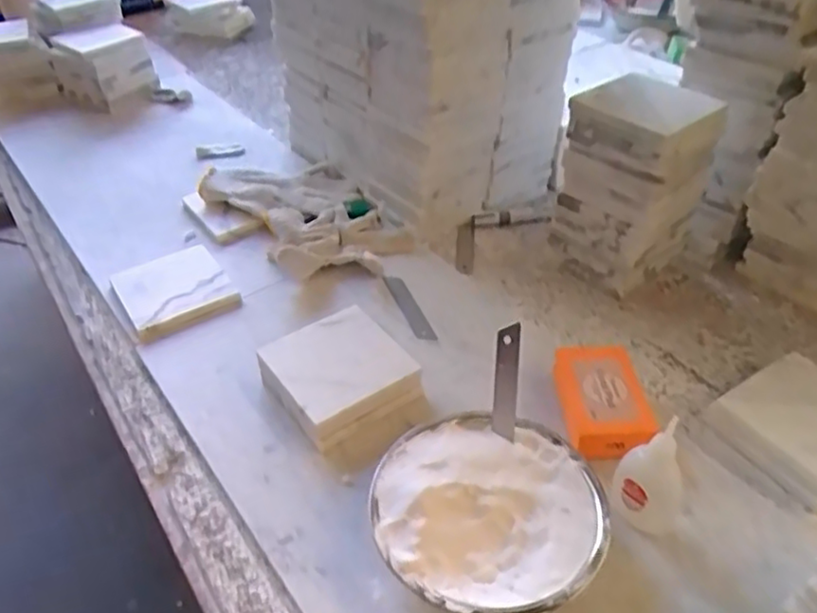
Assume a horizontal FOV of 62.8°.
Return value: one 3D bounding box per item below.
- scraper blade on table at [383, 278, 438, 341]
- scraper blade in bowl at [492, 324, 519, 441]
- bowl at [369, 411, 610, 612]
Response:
[{"bbox_3d":[0.002,0.002,0.651,0.022,0.006,0.096,-8,39,-23],"label":"scraper blade on table"},{"bbox_3d":[0.070,0.054,0.480,0.015,0.084,0.009,2,14,3],"label":"scraper blade in bowl"},{"bbox_3d":[0.051,0.141,0.447,0.144,0.045,0.143,0,43,0],"label":"bowl"}]

